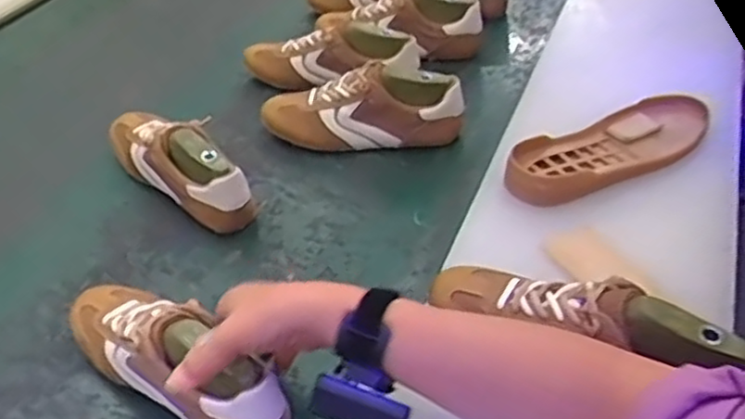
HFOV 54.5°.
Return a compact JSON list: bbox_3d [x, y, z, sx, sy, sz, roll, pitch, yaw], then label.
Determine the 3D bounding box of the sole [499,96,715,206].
[{"bbox_3d":[0.250,-0.066,0.747,0.245,0.029,0.084,-23,43,-22],"label":"sole"}]

